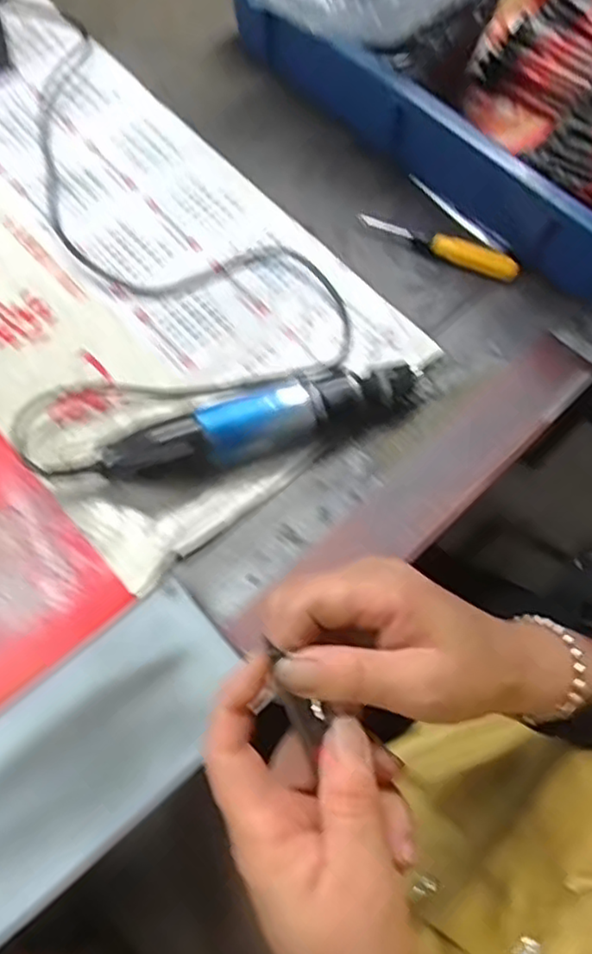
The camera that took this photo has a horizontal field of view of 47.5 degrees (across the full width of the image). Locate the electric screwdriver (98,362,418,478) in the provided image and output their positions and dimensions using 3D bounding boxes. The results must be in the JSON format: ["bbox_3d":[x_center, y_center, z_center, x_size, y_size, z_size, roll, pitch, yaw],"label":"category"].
[{"bbox_3d":[-0.023,-0.040,0.439,0.204,0.043,0.044,-20,70,-11],"label":"electric screwdriver"}]

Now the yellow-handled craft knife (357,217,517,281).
[{"bbox_3d":[0.110,-0.181,0.515,0.124,0.020,0.013,25,68,7],"label":"yellow-handled craft knife"}]

